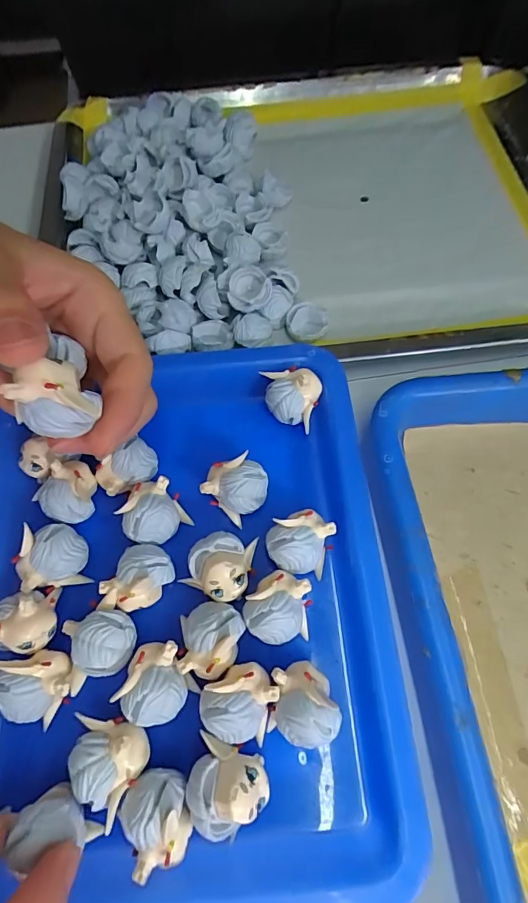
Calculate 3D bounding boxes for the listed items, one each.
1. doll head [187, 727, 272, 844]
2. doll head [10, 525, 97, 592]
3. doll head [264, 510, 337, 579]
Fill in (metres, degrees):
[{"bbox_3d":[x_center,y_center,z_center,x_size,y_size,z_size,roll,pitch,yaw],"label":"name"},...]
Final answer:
[{"bbox_3d":[-0.013,0.121,0.156,0.028,0.018,0.027,14,67,8],"label":"doll head"},{"bbox_3d":[-0.091,0.046,0.192,0.026,0.026,0.025,-12,66,-3],"label":"doll head"},{"bbox_3d":[0.015,0.040,0.190,0.026,0.023,0.026,15,67,9],"label":"doll head"}]

